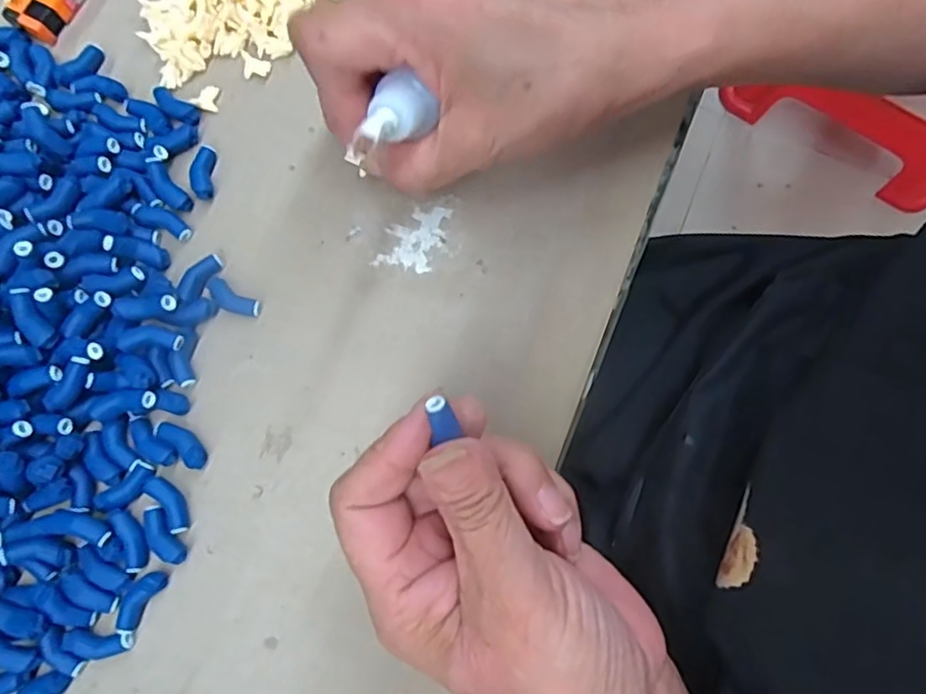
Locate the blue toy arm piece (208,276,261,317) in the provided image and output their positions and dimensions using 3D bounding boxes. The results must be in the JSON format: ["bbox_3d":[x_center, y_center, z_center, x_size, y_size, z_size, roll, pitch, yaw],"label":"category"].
[{"bbox_3d":[-0.096,-0.020,0.263,0.024,0.005,0.010,30,80,5],"label":"blue toy arm piece"}]

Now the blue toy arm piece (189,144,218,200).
[{"bbox_3d":[-0.113,-0.076,0.273,0.009,0.007,0.025,-1,79,-1],"label":"blue toy arm piece"}]

